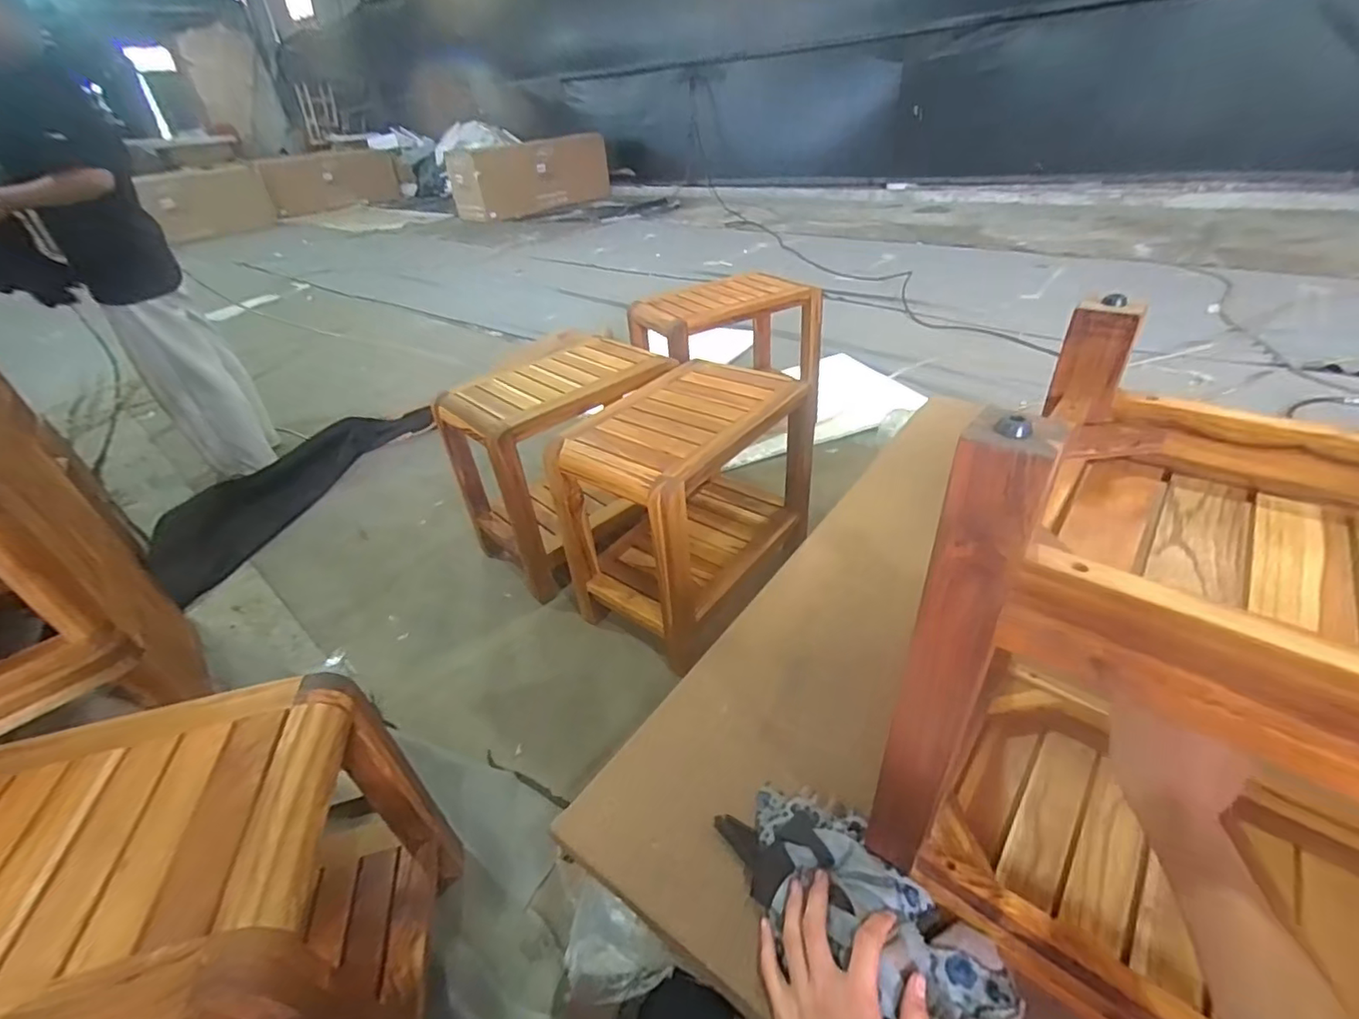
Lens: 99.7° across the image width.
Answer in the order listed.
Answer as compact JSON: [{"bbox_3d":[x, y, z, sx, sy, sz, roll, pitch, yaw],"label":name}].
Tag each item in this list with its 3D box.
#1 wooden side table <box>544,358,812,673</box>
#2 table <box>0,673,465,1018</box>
[{"bbox_3d":[0.026,-0.049,1.229,0.327,0.391,0.519,21,44,33],"label":"wooden side table"},{"bbox_3d":[-0.603,0.477,0.625,0.582,0.397,0.322,-12,37,-8],"label":"table"}]

